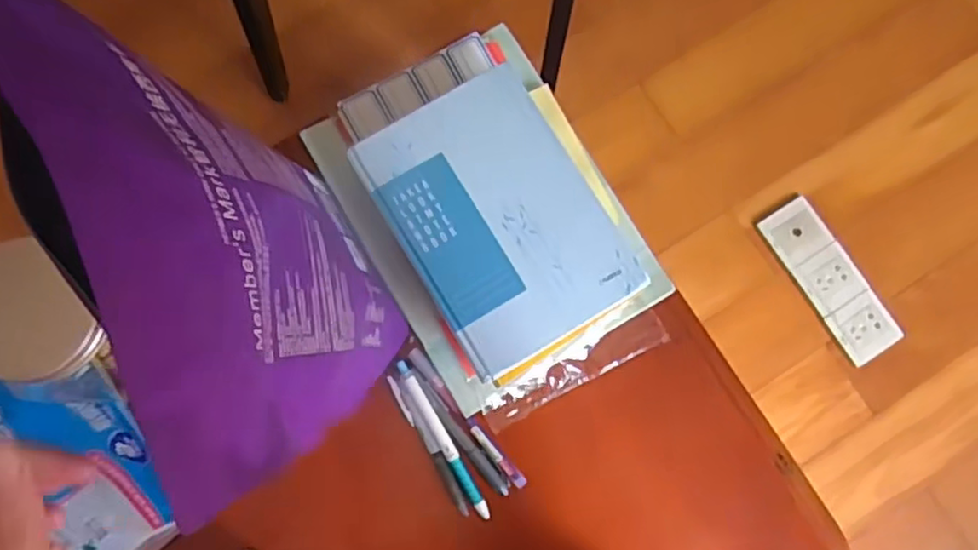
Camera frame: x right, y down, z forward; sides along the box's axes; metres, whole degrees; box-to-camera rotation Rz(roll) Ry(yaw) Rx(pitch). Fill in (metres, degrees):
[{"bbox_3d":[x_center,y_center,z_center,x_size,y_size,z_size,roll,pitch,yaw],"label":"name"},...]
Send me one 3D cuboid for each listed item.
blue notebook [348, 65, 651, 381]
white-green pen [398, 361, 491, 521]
[{"bbox_3d":[0.008,-0.047,0.534,0.152,0.015,0.212,-30,83,-6],"label":"blue notebook"},{"bbox_3d":[-0.037,0.133,0.549,0.011,0.014,0.139,-29,83,-6],"label":"white-green pen"}]

